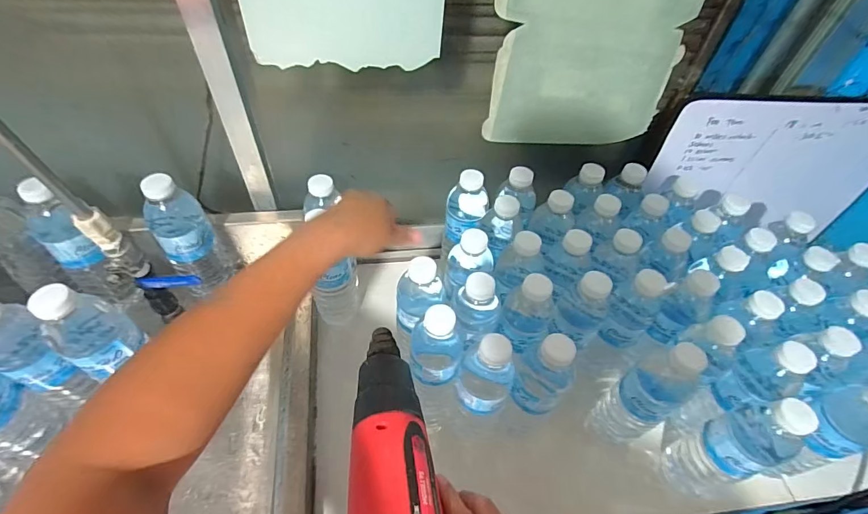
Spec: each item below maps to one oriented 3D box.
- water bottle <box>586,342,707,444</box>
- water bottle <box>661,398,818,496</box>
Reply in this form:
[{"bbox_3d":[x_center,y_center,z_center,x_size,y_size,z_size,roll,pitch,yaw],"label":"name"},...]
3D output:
[{"bbox_3d":[0.239,0.159,0.489,0.052,0.211,0.056,2,51,-3],"label":"water bottle"},{"bbox_3d":[0.319,0.206,0.465,0.058,0.212,0.068,-11,53,-14],"label":"water bottle"}]

